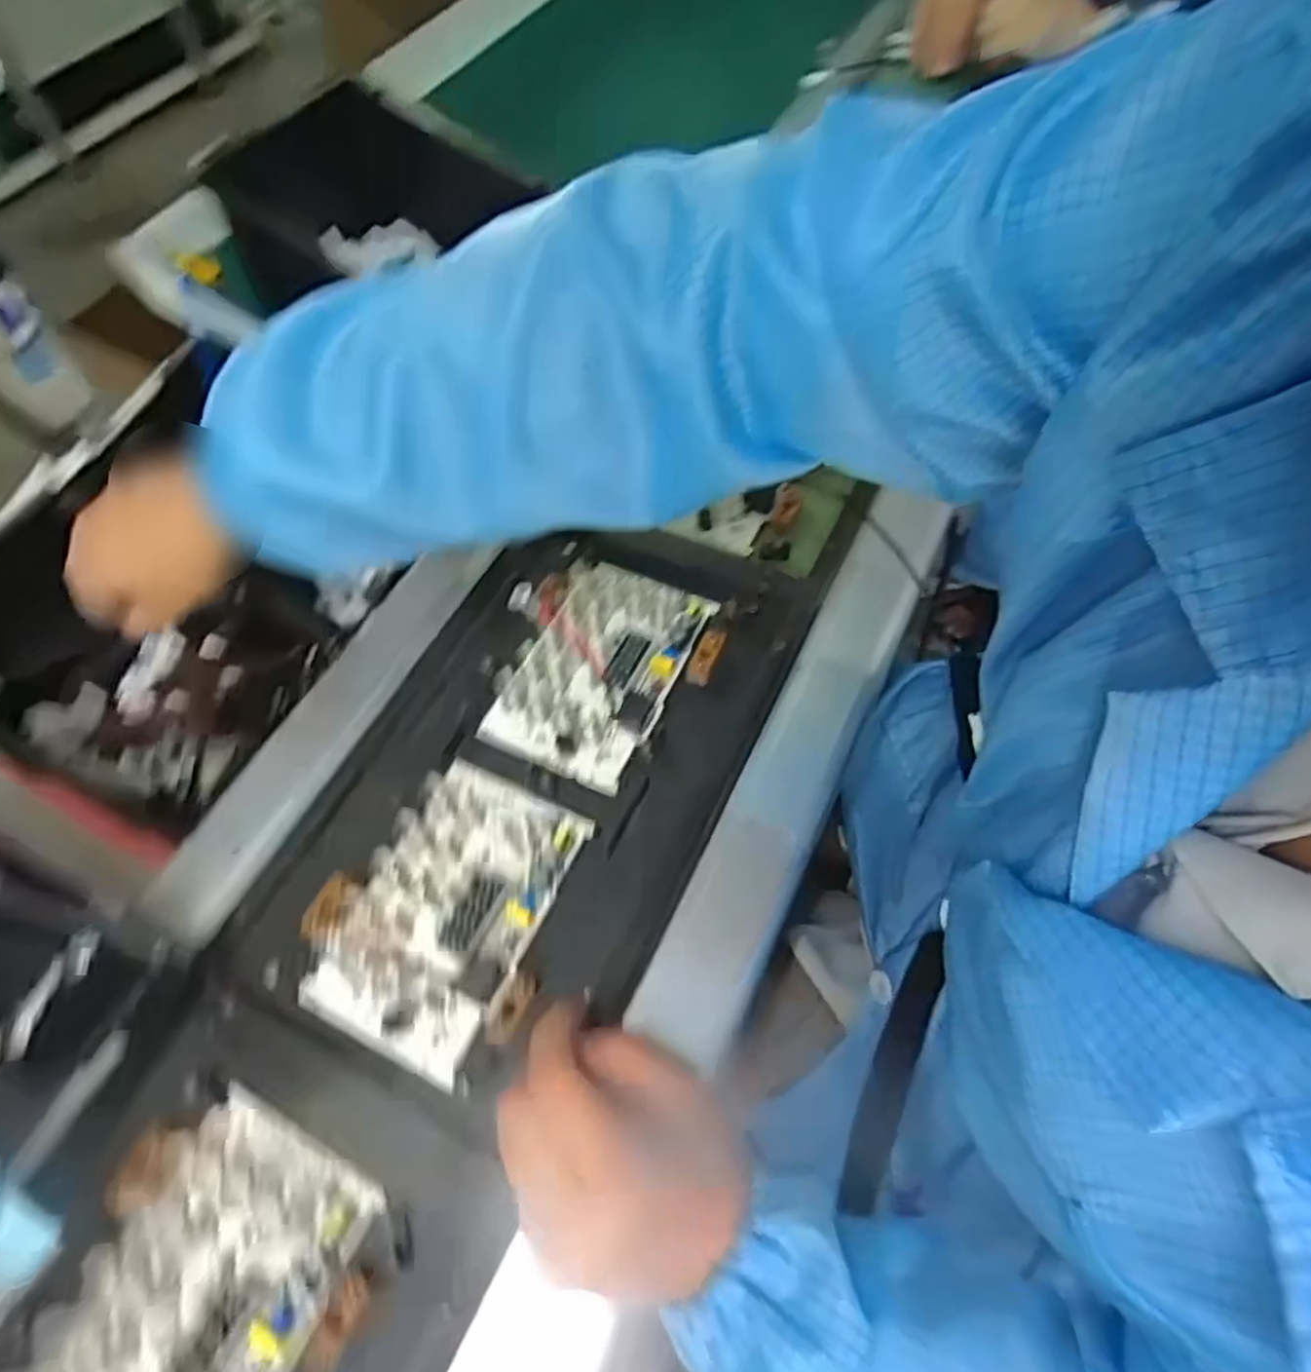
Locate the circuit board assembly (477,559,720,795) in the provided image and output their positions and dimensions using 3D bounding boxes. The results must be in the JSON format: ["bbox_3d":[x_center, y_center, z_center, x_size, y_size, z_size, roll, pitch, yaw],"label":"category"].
[{"bbox_3d":[-0.036,-0.016,0.452,0.096,0.023,0.138,22,63,13],"label":"circuit board assembly"}]

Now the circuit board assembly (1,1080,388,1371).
[{"bbox_3d":[-0.185,0.248,0.301,0.117,0.026,0.138,25,64,14],"label":"circuit board assembly"}]

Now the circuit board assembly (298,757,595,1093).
[{"bbox_3d":[-0.101,0.109,0.382,0.110,0.018,0.139,23,64,13],"label":"circuit board assembly"}]

